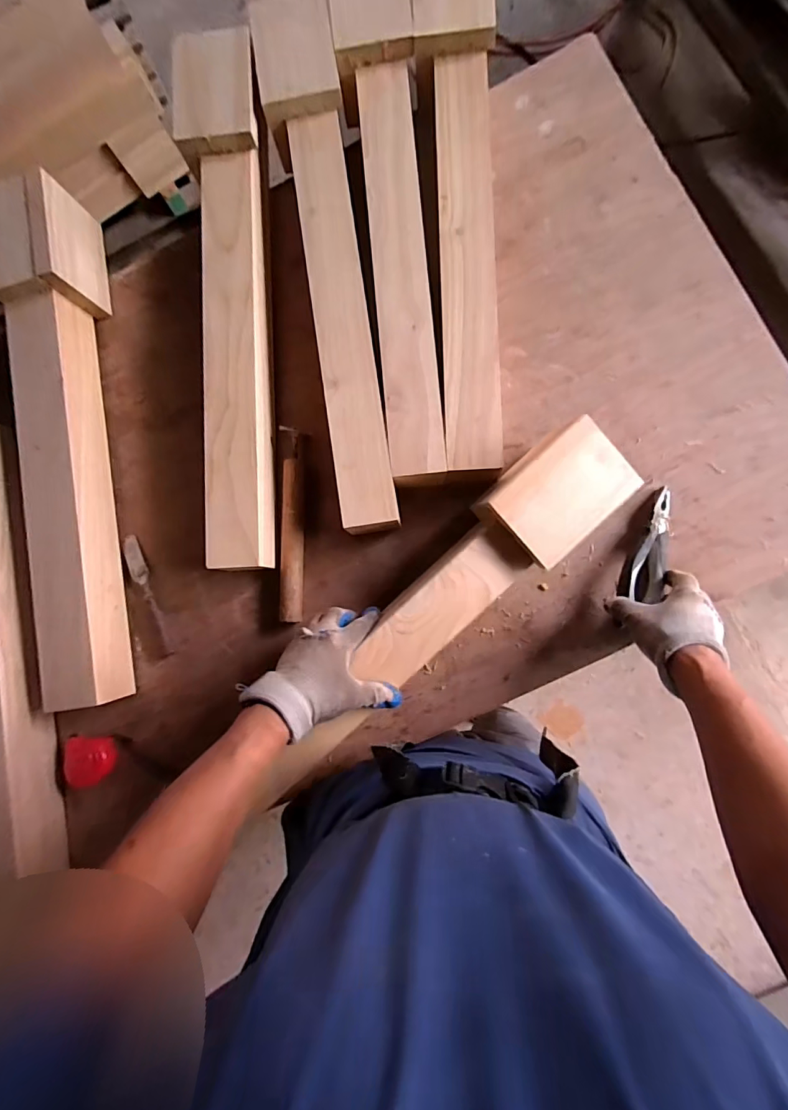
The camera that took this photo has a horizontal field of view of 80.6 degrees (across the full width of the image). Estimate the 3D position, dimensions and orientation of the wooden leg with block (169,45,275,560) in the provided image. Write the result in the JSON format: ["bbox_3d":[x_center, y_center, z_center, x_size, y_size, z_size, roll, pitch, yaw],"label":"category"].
[{"bbox_3d":[-0.228,-0.337,0.636,0.104,0.101,0.710,-2,84,5],"label":"wooden leg with block"}]

